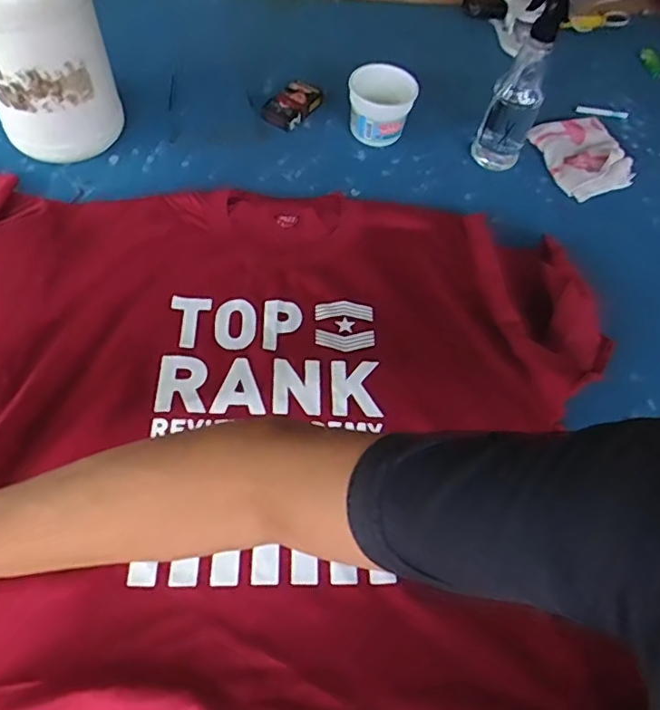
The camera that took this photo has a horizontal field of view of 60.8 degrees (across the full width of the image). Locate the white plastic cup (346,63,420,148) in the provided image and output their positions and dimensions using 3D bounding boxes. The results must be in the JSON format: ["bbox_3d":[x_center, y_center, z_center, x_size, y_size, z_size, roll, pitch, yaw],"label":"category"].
[{"bbox_3d":[0.072,-0.353,0.796,0.091,0.097,0.079,10,59,1],"label":"white plastic cup"}]

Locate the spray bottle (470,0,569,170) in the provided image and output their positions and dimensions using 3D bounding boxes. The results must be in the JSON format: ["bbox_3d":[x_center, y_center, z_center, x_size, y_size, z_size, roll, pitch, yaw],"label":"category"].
[{"bbox_3d":[0.256,-0.370,0.743,0.067,0.235,0.069,12,59,3],"label":"spray bottle"}]

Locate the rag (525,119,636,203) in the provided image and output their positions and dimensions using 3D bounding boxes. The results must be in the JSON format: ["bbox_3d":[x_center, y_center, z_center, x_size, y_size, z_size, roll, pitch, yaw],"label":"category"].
[{"bbox_3d":[0.382,-0.299,0.837,0.128,0.021,0.149,-13,61,-12],"label":"rag"}]

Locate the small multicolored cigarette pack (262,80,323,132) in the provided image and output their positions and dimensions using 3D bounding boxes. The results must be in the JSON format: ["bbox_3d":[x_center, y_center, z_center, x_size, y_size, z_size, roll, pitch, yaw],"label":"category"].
[{"bbox_3d":[-0.056,-0.372,0.839,0.059,0.023,0.091,32,62,14],"label":"small multicolored cigarette pack"}]

